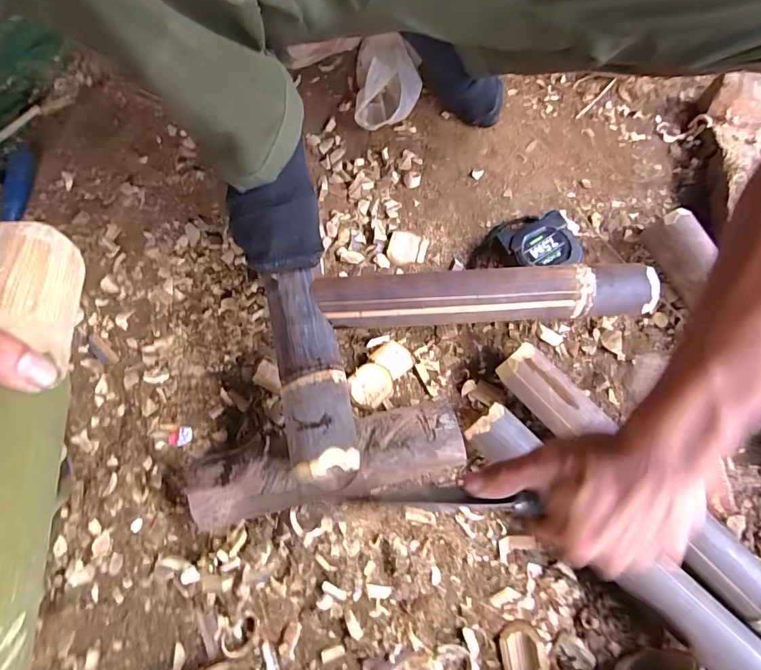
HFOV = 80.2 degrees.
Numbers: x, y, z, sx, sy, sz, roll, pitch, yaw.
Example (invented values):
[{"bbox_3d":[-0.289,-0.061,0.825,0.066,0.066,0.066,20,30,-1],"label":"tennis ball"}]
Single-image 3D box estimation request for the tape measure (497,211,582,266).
[{"bbox_3d":[0.185,-0.106,0.543,0.084,0.046,0.077,-13,76,-4],"label":"tape measure"}]

